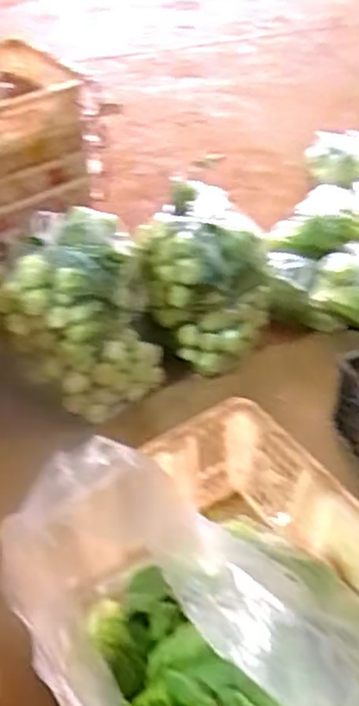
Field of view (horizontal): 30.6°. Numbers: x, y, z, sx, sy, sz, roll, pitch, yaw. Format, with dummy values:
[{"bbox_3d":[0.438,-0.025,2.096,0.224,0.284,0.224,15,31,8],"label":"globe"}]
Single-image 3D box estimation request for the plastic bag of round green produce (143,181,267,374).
[{"bbox_3d":[0.065,-0.180,1.798,0.324,0.406,0.266,16,46,18],"label":"plastic bag of round green produce"}]

